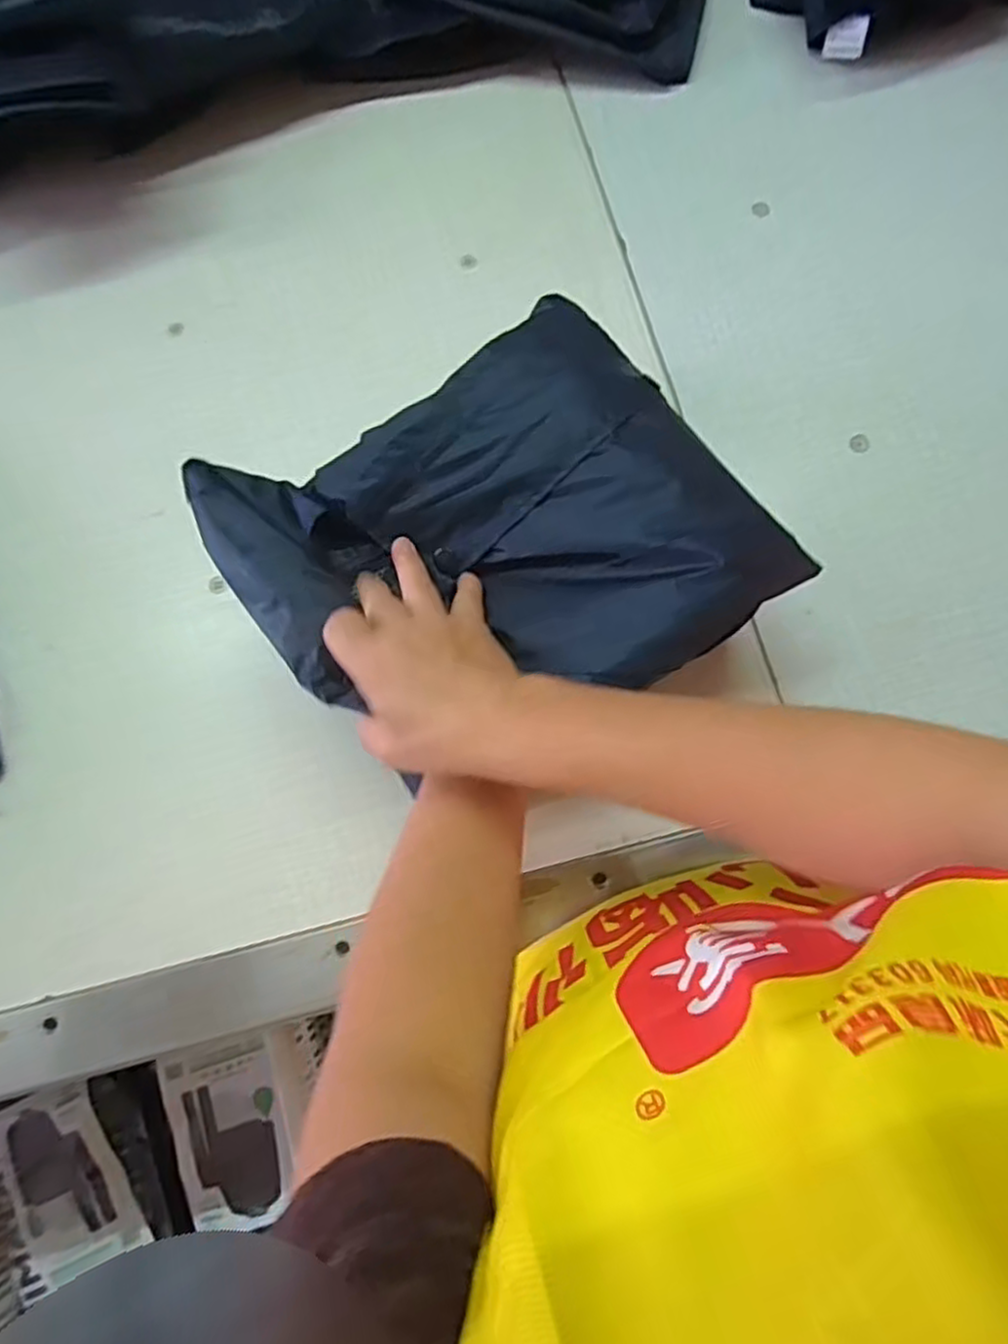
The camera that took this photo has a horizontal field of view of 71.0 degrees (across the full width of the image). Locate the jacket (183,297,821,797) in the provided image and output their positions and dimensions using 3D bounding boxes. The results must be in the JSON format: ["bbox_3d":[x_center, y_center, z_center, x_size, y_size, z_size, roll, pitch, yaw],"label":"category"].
[{"bbox_3d":[-0.005,-0.076,0.398,0.265,0.039,0.234,-35,79,-6],"label":"jacket"}]

